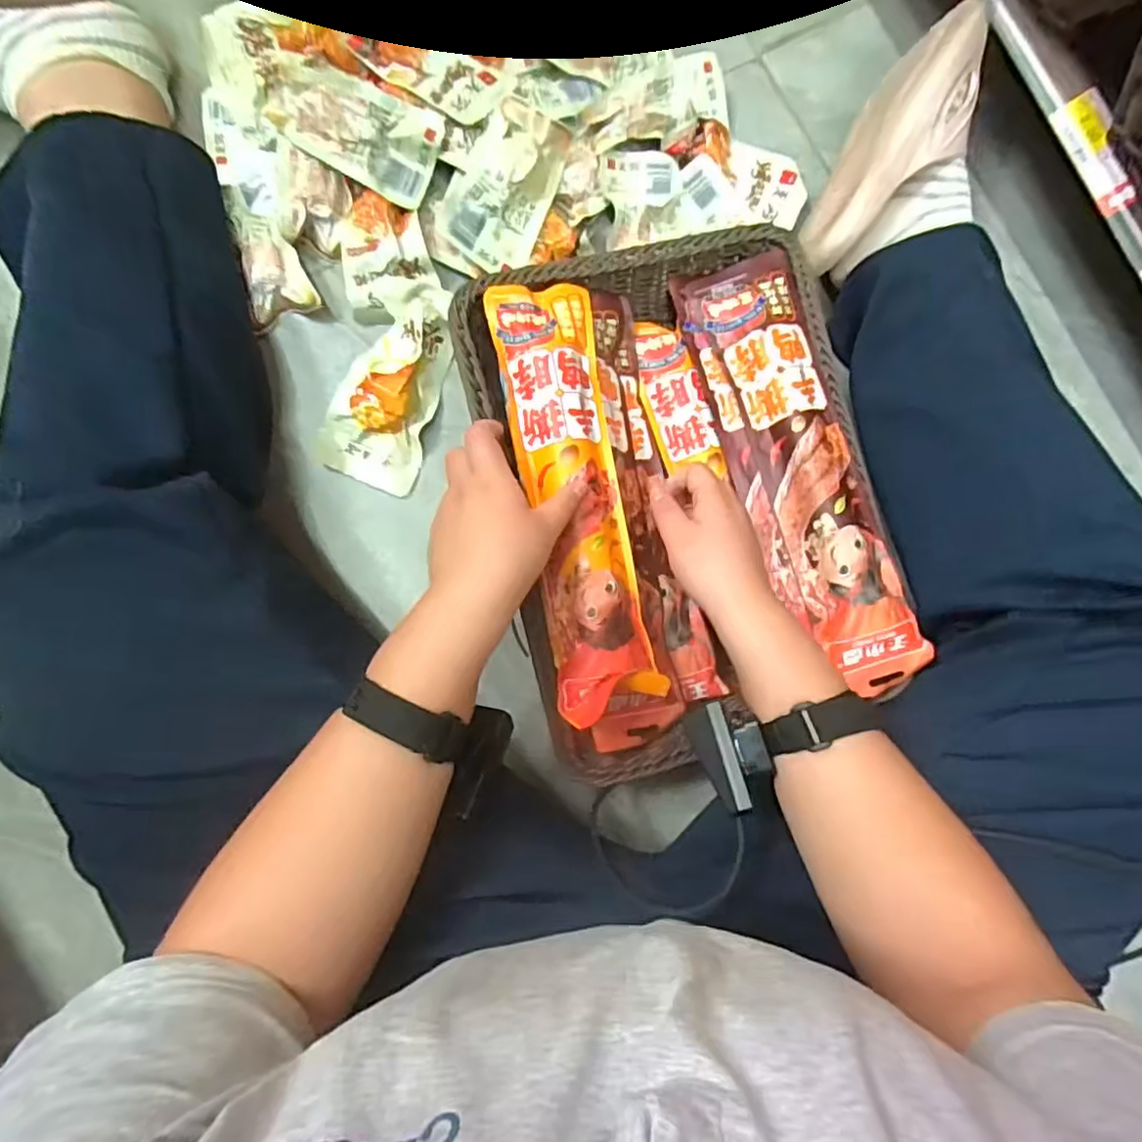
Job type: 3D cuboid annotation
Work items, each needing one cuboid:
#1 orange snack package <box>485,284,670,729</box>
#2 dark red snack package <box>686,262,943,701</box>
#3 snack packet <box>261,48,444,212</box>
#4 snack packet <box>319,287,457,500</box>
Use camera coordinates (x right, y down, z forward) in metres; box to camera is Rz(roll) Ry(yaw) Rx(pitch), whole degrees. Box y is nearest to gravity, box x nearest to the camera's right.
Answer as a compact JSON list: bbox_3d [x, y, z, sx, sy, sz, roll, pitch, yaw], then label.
[{"bbox_3d":[0.002,-0.061,0.464,0.070,0.025,0.315,-10,83,-7],"label":"orange snack package"},{"bbox_3d":[0.190,-0.081,0.515,0.075,0.047,0.351,-18,87,-7],"label":"dark red snack package"},{"bbox_3d":[-0.181,-0.368,0.522,0.149,0.031,0.073,28,83,-3],"label":"snack packet"},{"bbox_3d":[-0.152,-0.157,0.540,0.082,0.025,0.170,16,84,-5],"label":"snack packet"}]

